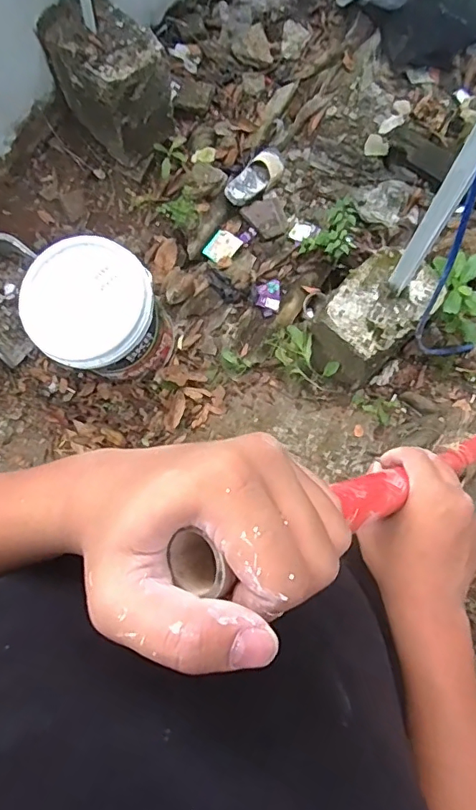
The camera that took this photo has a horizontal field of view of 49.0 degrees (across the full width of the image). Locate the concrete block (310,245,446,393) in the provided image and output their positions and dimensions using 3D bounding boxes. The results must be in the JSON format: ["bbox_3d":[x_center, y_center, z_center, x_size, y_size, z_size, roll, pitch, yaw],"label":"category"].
[{"bbox_3d":[0.357,-0.221,1.417,0.226,0.237,0.332,43,80,8],"label":"concrete block"}]

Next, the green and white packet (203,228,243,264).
[{"bbox_3d":[-0.049,-0.495,1.643,0.083,0.014,0.111,35,82,7],"label":"green and white packet"}]

